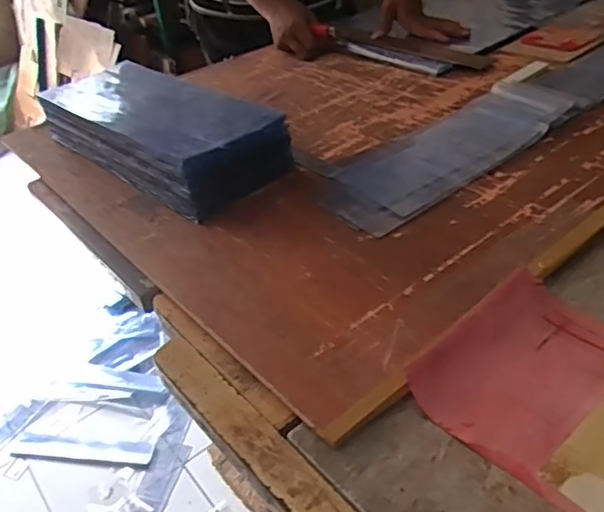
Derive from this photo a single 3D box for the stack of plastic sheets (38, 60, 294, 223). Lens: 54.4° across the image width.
[{"bbox_3d":[-0.196,-0.179,0.802,0.166,0.082,0.382,-34,46,-31],"label":"stack of plastic sheets"}]

